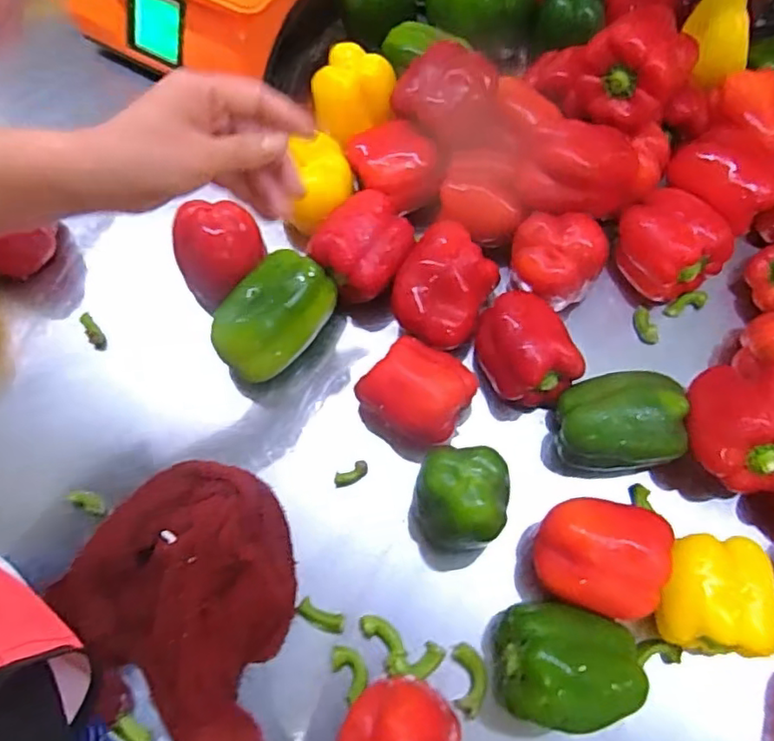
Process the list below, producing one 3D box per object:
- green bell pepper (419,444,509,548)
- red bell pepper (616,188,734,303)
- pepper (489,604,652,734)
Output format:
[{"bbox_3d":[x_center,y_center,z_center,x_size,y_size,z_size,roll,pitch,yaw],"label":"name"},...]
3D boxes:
[{"bbox_3d":[0.055,0.096,0.450,0.064,0.078,0.063,0,68,1],"label":"green bell pepper"},{"bbox_3d":[0.245,-0.110,0.533,0.070,0.072,0.087,-38,72,-13],"label":"red bell pepper"},{"bbox_3d":[0.124,0.203,0.420,0.091,0.076,0.076,-3,68,0],"label":"pepper"}]

